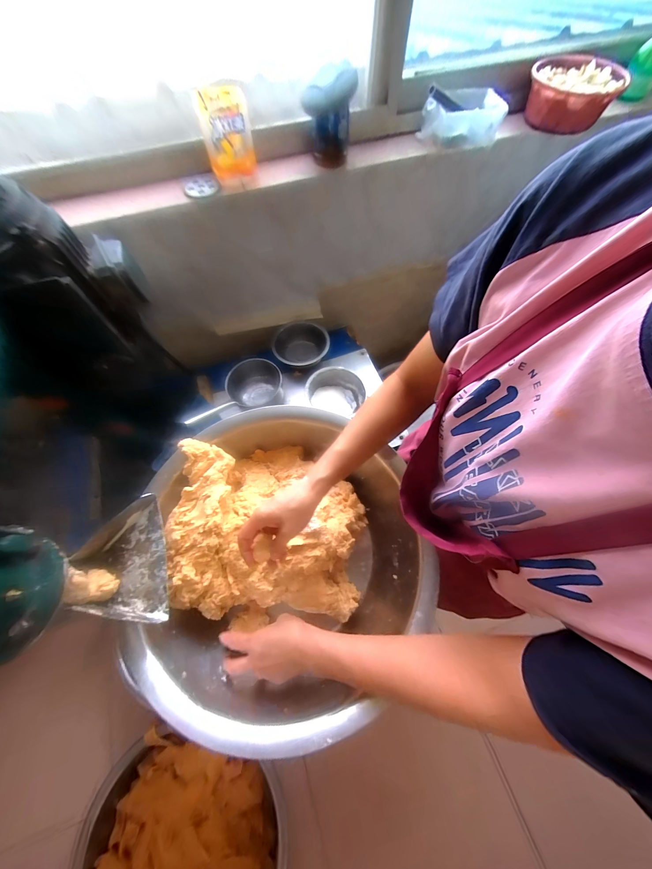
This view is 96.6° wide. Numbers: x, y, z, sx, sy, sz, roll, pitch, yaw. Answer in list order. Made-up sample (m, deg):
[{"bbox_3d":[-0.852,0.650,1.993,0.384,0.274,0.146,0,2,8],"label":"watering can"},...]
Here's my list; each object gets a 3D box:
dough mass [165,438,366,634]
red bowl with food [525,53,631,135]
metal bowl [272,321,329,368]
[{"bbox_3d":[-0.089,0.159,0.489,0.303,0.126,0.307,-4,65,-2],"label":"dough mass"},{"bbox_3d":[0.647,-0.903,0.770,0.211,0.079,0.262,33,69,14],"label":"red bowl with food"},{"bbox_3d":[-0.082,-0.293,0.961,0.191,0.061,0.180,-16,66,-7],"label":"metal bowl"}]

